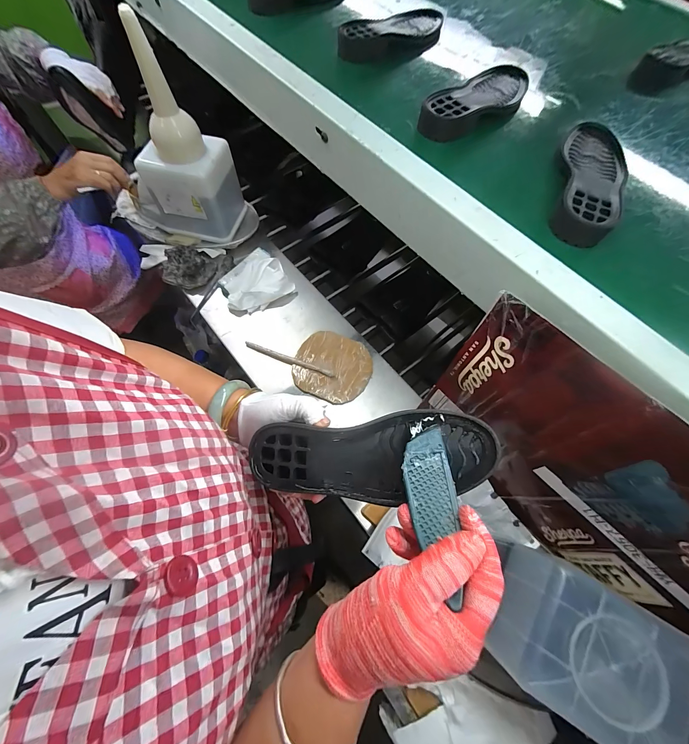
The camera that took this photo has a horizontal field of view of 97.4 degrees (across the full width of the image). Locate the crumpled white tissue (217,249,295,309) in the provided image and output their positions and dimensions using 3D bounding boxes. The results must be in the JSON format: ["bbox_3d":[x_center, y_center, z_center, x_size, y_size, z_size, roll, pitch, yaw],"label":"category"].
[{"bbox_3d":[-0.204,-0.202,0.681,0.142,0.043,0.133,-29,71,-14],"label":"crumpled white tissue"}]

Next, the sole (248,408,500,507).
[{"bbox_3d":[0.020,0.077,0.269,0.211,0.024,0.070,-7,67,8],"label":"sole"}]

